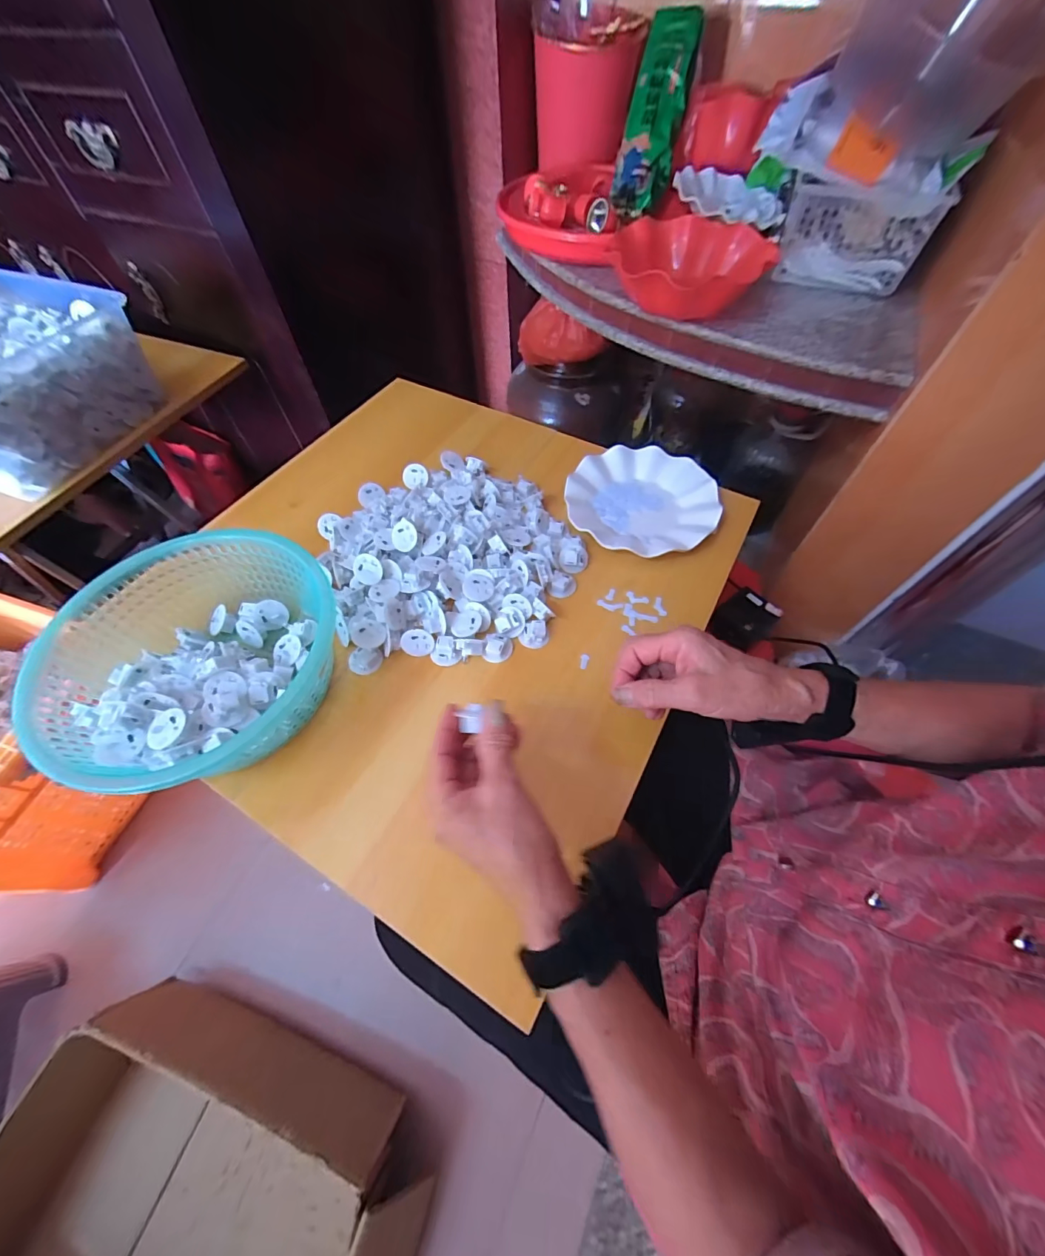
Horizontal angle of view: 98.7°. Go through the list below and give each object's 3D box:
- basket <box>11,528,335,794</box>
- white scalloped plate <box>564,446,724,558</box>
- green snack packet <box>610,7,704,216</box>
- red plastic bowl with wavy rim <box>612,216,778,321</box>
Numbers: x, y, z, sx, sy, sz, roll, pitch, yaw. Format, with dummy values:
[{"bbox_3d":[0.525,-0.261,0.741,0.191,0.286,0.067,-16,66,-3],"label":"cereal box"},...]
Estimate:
[{"bbox_3d":[-0.288,0.029,0.409,0.214,0.086,0.228,0,59,1],"label":"basket"},{"bbox_3d":[0.148,-0.159,0.561,0.180,0.023,0.179,0,59,1],"label":"white scalloped plate"},{"bbox_3d":[0.222,-0.855,0.746,0.091,0.060,0.288,18,102,12],"label":"green snack packet"},{"bbox_3d":[0.244,-0.524,0.656,0.216,0.064,0.228,0,59,1],"label":"red plastic bowl with wavy rim"}]

